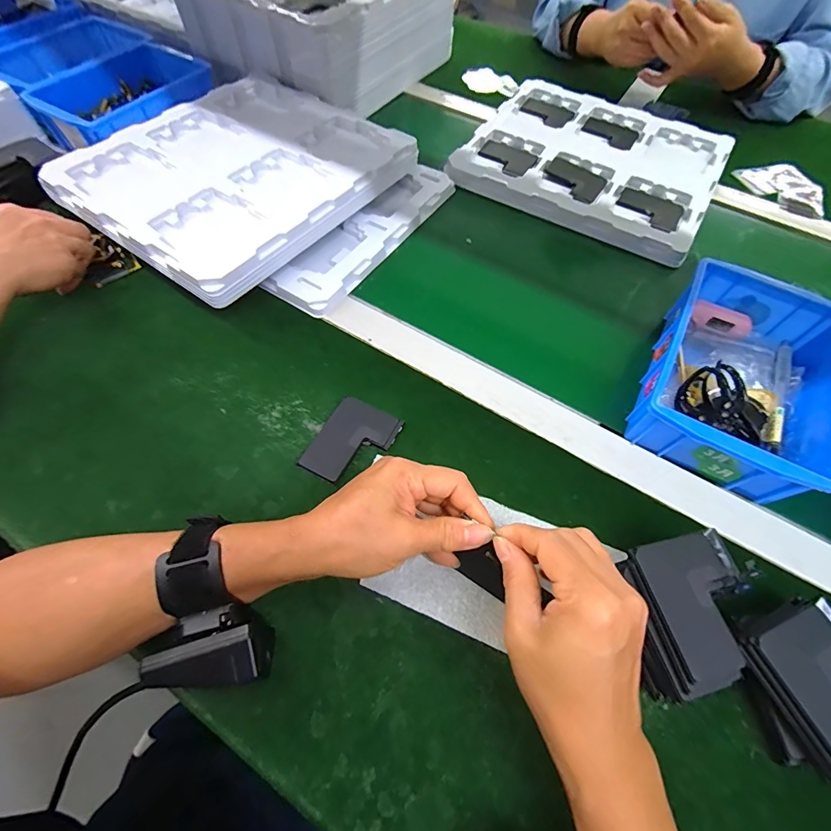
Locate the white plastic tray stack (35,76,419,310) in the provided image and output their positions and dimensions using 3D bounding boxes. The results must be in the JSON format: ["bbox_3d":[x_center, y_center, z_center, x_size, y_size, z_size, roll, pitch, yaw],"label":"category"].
[{"bbox_3d":[-0.199,-0.285,0.466,0.270,0.028,0.317,34,65,13],"label":"white plastic tray stack"}]

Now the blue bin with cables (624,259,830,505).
[{"bbox_3d":[0.283,-0.035,0.362,0.128,0.065,0.198,28,64,12],"label":"blue bin with cables"}]

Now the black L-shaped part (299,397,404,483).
[{"bbox_3d":[-0.054,0.023,0.346,0.057,0.008,0.076,28,64,12],"label":"black L-shaped part"}]

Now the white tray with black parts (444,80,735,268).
[{"bbox_3d":[0.240,-0.347,0.556,0.315,0.023,0.290,29,64,12],"label":"white tray with black parts"}]

